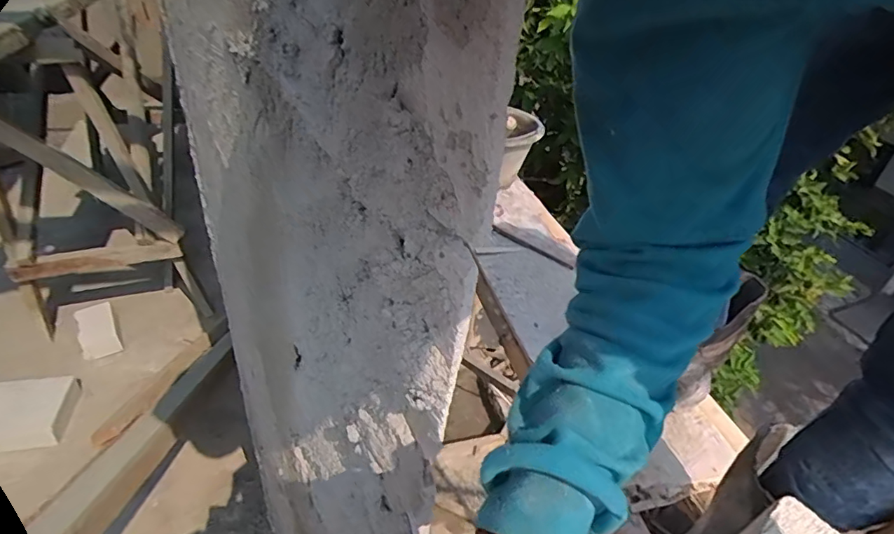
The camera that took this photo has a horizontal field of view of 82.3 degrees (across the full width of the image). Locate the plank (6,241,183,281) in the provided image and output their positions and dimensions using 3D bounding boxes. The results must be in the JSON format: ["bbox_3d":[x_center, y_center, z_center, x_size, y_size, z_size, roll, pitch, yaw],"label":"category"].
[{"bbox_3d":[-1.058,-0.022,1.559,0.433,0.129,0.037,-15,55,-17],"label":"plank"}]

